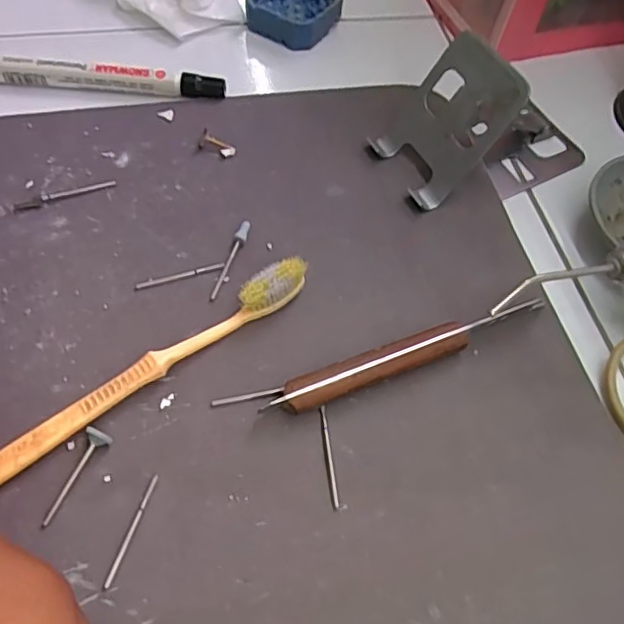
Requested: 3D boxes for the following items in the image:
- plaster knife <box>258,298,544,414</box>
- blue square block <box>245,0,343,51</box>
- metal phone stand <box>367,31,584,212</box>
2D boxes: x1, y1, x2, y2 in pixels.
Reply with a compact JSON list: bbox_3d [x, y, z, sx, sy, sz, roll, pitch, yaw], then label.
[{"bbox_3d":[0.048,0.019,0.265,0.143,0.015,0.014,-19,61,-15],"label":"plaster knife"},{"bbox_3d":[-0.012,-0.211,0.406,0.053,0.026,0.056,31,61,15],"label":"blue square block"},{"bbox_3d":[0.103,-0.112,0.322,0.123,0.064,0.063,-15,61,-13],"label":"metal phone stand"}]

